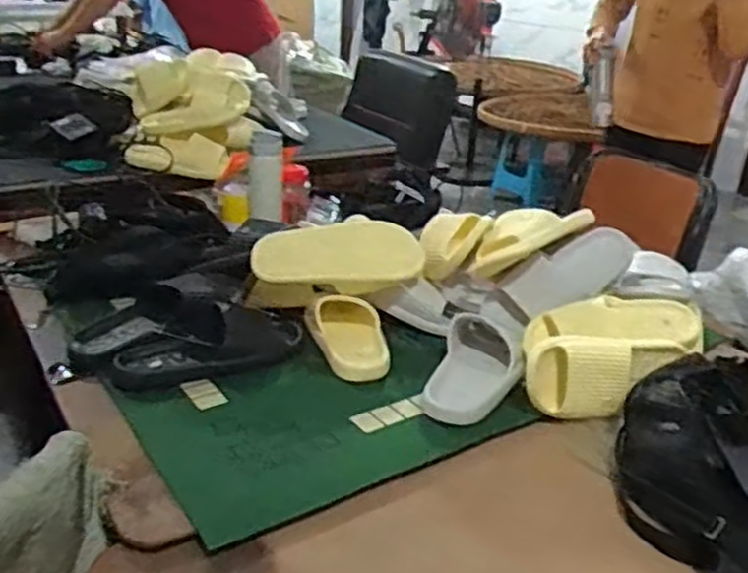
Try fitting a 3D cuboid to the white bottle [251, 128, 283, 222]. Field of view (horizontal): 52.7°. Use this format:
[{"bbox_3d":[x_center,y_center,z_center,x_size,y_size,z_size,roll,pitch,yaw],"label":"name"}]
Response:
[{"bbox_3d":[-0.209,-0.215,1.463,0.063,0.175,0.057,0,-1,-7],"label":"white bottle"}]

